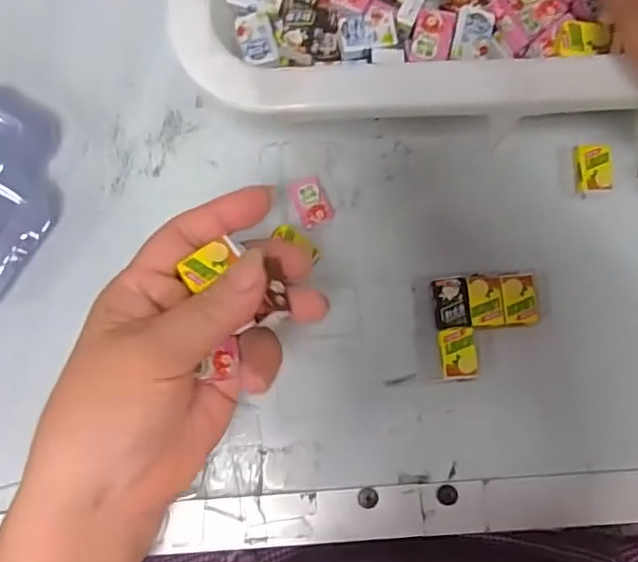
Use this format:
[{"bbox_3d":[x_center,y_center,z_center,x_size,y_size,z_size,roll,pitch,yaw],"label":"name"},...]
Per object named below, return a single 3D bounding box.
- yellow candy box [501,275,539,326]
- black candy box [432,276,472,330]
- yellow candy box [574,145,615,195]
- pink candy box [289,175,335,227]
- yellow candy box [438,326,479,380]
[{"bbox_3d":[0.101,0.010,0.292,0.016,0.009,0.025,-6,81,-1],"label":"yellow candy box"},{"bbox_3d":[0.067,0.012,0.294,0.017,0.009,0.026,-5,81,0],"label":"black candy box"},{"bbox_3d":[0.145,-0.059,0.302,0.020,0.007,0.025,0,81,0],"label":"yellow candy box"},{"bbox_3d":[-0.004,-0.041,0.304,0.017,0.009,0.026,-21,81,-3],"label":"pink candy box"},{"bbox_3d":[0.069,0.037,0.290,0.018,0.011,0.025,-6,81,-1],"label":"yellow candy box"}]

